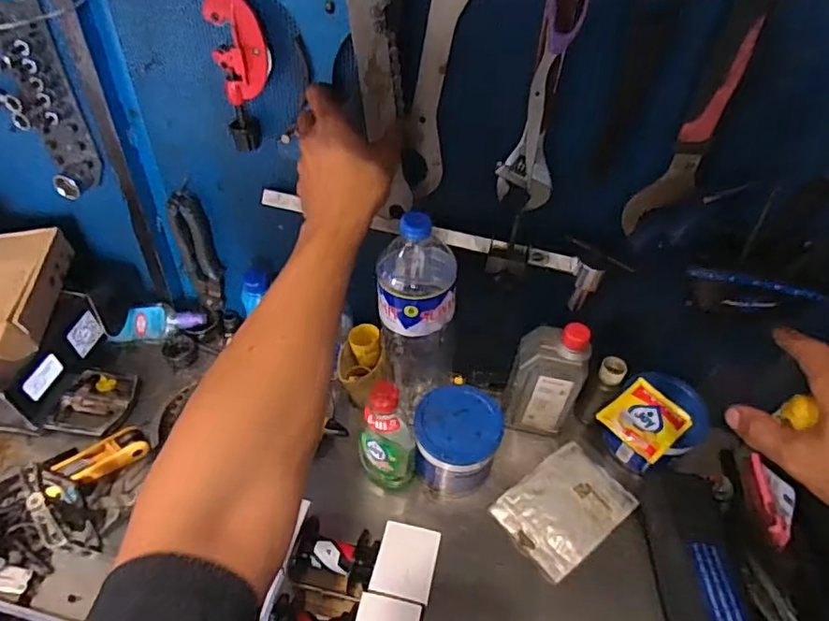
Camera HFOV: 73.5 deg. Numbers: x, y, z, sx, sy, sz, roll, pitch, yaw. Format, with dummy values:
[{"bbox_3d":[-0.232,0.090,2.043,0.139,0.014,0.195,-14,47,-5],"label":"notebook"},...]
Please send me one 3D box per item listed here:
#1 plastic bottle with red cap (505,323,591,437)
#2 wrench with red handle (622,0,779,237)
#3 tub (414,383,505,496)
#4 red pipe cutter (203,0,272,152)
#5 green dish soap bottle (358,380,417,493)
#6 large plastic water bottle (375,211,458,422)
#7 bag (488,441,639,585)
[{"bbox_3d":[0.166,0.088,0.699,0.088,0.168,0.053,16,45,13],"label":"plastic bottle with red cap"},{"bbox_3d":[0.251,-0.172,0.496,0.052,0.230,0.015,4,44,0],"label":"wrench with red handle"},{"bbox_3d":[0.050,0.156,0.673,0.097,0.092,0.092,2,44,-2],"label":"tub"},{"bbox_3d":[-0.169,-0.233,0.556,0.051,0.149,0.026,-15,47,-18],"label":"red pipe cutter"},{"bbox_3d":[-0.033,0.149,0.648,0.070,0.152,0.040,17,45,13],"label":"green dish soap bottle"},{"bbox_3d":[0.004,0.009,0.667,0.097,0.286,0.105,8,44,4],"label":"large plastic water bottle"},{"bbox_3d":[0.187,0.236,0.681,0.167,0.019,0.108,-27,52,-28],"label":"bag"}]

